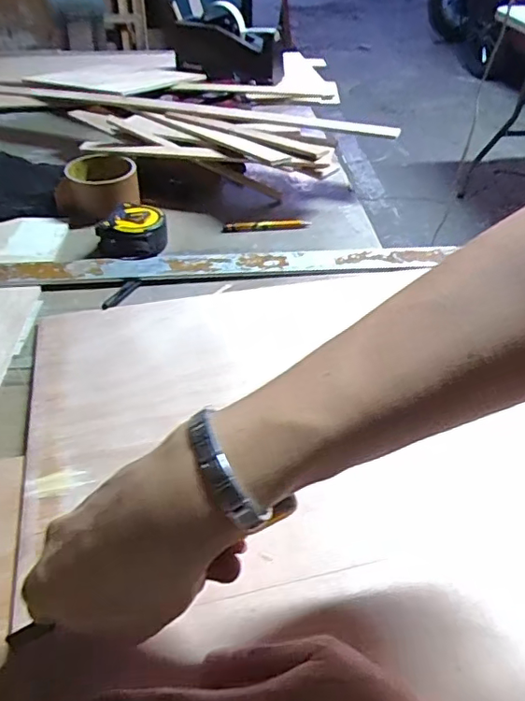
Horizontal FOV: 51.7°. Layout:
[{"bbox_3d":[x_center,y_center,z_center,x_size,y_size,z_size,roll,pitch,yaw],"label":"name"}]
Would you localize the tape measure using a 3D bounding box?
[{"bbox_3d":[-0.143,-0.132,0.593,0.072,0.033,0.069,-9,43,-12],"label":"tape measure"}]

